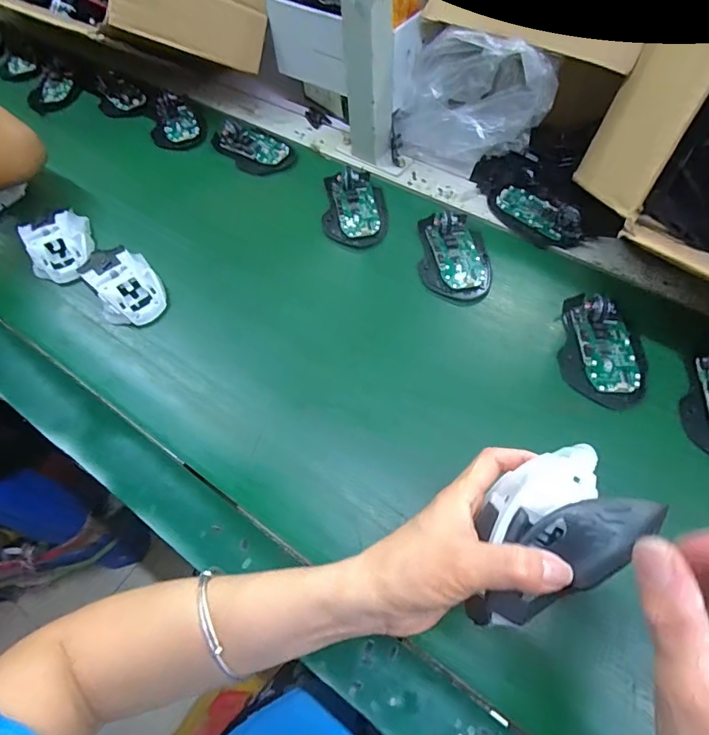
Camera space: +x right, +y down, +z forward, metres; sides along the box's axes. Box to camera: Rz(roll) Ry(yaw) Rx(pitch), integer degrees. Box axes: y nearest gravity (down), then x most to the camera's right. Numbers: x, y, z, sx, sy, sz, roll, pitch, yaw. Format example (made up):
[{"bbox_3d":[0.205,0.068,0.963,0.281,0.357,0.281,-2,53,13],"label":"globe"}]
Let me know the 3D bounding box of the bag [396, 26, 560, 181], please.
[{"bbox_3d":[0.130,-0.300,0.527,0.165,0.132,0.079,33,68,20],"label":"bag"}]

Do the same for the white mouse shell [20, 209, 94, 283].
[{"bbox_3d":[-0.332,-0.139,0.524,0.062,0.041,0.083,-22,62,-8],"label":"white mouse shell"}]

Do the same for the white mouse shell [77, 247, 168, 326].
[{"bbox_3d":[-0.242,-0.090,0.490,0.068,0.037,0.095,-28,63,-12],"label":"white mouse shell"}]

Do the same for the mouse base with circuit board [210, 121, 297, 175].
[{"bbox_3d":[-0.136,-0.291,0.608,0.112,0.022,0.064,31,67,19],"label":"mouse base with circuit board"}]

